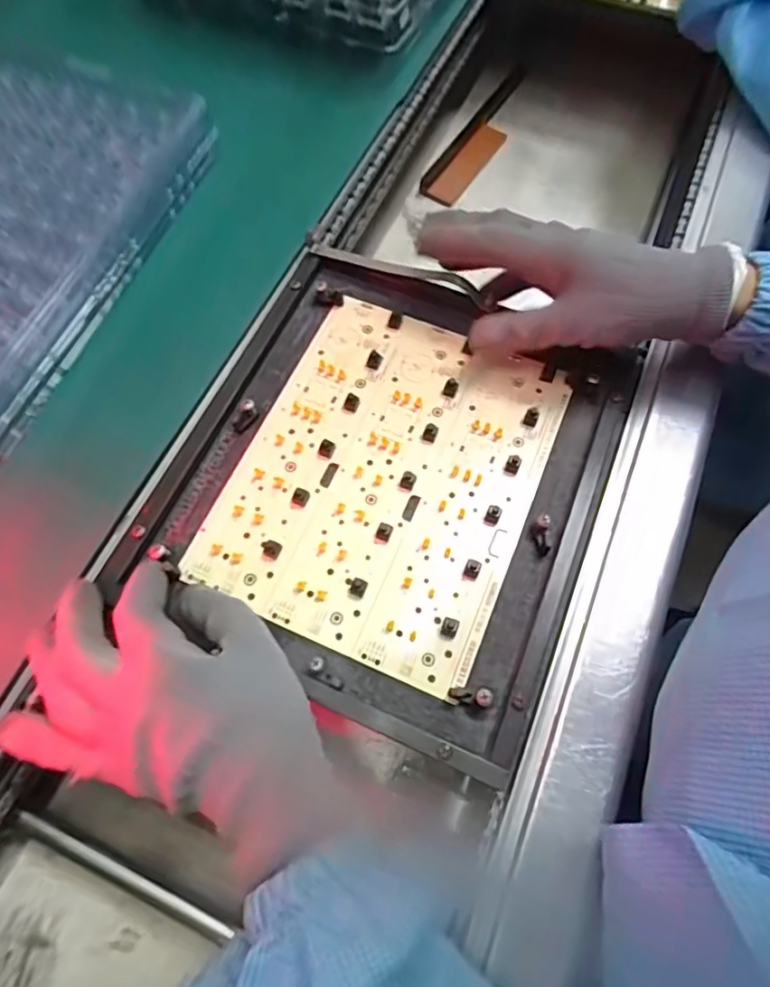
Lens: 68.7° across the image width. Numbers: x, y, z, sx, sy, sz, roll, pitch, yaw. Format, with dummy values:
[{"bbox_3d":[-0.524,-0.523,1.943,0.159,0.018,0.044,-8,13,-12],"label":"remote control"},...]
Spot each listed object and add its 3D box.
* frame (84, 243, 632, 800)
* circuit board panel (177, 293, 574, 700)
[{"bbox_3d":[0.004,-0.016,0.333,0.235,0.020,0.260,23,68,8],"label":"frame"},{"bbox_3d":[0.003,-0.014,0.335,0.166,0.009,0.209,22,68,8],"label":"circuit board panel"}]

